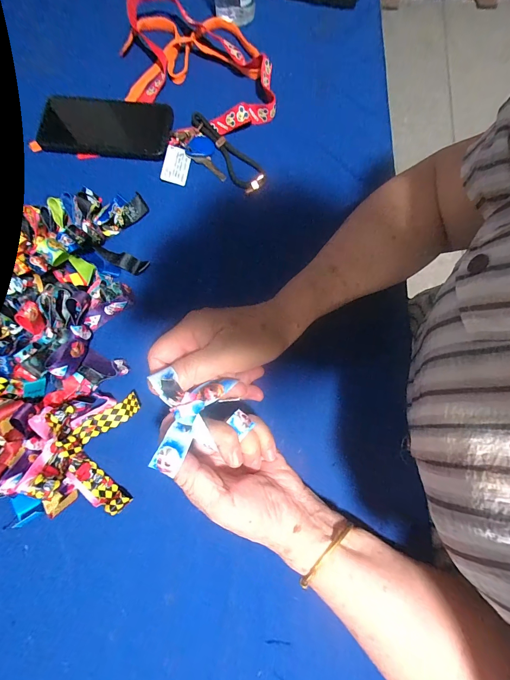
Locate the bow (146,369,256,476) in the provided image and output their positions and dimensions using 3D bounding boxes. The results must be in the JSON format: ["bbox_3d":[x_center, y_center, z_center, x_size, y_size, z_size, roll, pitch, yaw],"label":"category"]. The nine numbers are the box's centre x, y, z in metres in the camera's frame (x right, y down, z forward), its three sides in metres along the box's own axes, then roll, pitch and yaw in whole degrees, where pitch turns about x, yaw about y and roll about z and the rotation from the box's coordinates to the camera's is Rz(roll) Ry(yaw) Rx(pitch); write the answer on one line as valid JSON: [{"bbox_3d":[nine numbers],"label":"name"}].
[{"bbox_3d":[-0.041,0.061,0.246,0.068,0.045,0.071,-7,78,-1],"label":"bow"}]

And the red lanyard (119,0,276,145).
[{"bbox_3d":[-0.085,-0.369,0.403,0.170,0.030,0.232,-22,79,-4],"label":"red lanyard"}]

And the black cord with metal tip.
[{"bbox_3d":[-0.038,-0.234,0.385,0.038,0.011,0.128,-43,81,-8],"label":"black cord with metal tip"}]

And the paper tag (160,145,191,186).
[{"bbox_3d":[-0.098,-0.219,0.387,0.031,0.004,0.047,12,82,-13],"label":"paper tag"}]

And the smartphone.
[{"bbox_3d":[-0.192,-0.275,0.395,0.164,0.015,0.076,6,78,2],"label":"smartphone"}]

